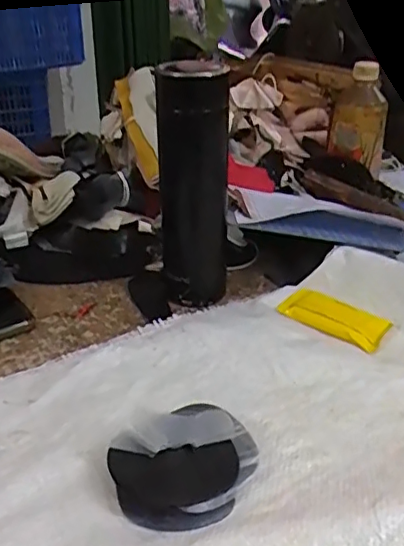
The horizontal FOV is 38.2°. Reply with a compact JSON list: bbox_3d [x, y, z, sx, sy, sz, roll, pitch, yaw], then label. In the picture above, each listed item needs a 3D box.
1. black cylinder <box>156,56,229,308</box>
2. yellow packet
[{"bbox_3d":[-0.006,-0.084,0.555,0.063,0.221,0.064,0,29,-3],"label":"black cylinder"},{"bbox_3d":[0.122,0.041,0.551,0.098,0.013,0.043,22,35,32],"label":"yellow packet"}]

